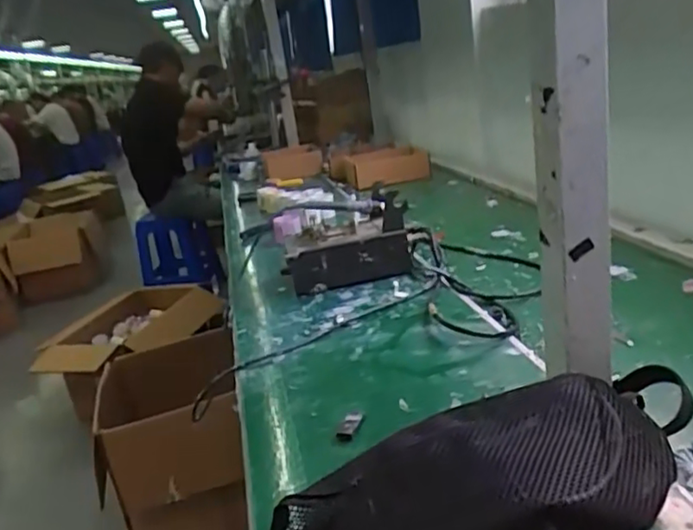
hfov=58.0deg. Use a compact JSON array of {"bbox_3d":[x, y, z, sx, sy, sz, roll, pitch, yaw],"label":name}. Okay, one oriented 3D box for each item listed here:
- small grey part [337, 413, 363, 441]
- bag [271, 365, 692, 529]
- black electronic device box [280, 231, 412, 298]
[{"bbox_3d":[0.003,0.147,0.571,0.016,0.010,0.041,-1,18,19],"label":"small grey part"},{"bbox_3d":[0.078,0.148,0.396,0.340,0.080,0.112,-22,19,-5],"label":"bag"},{"bbox_3d":[0.005,-0.001,0.936,0.186,0.066,0.038,-8,17,-4],"label":"black electronic device box"}]

